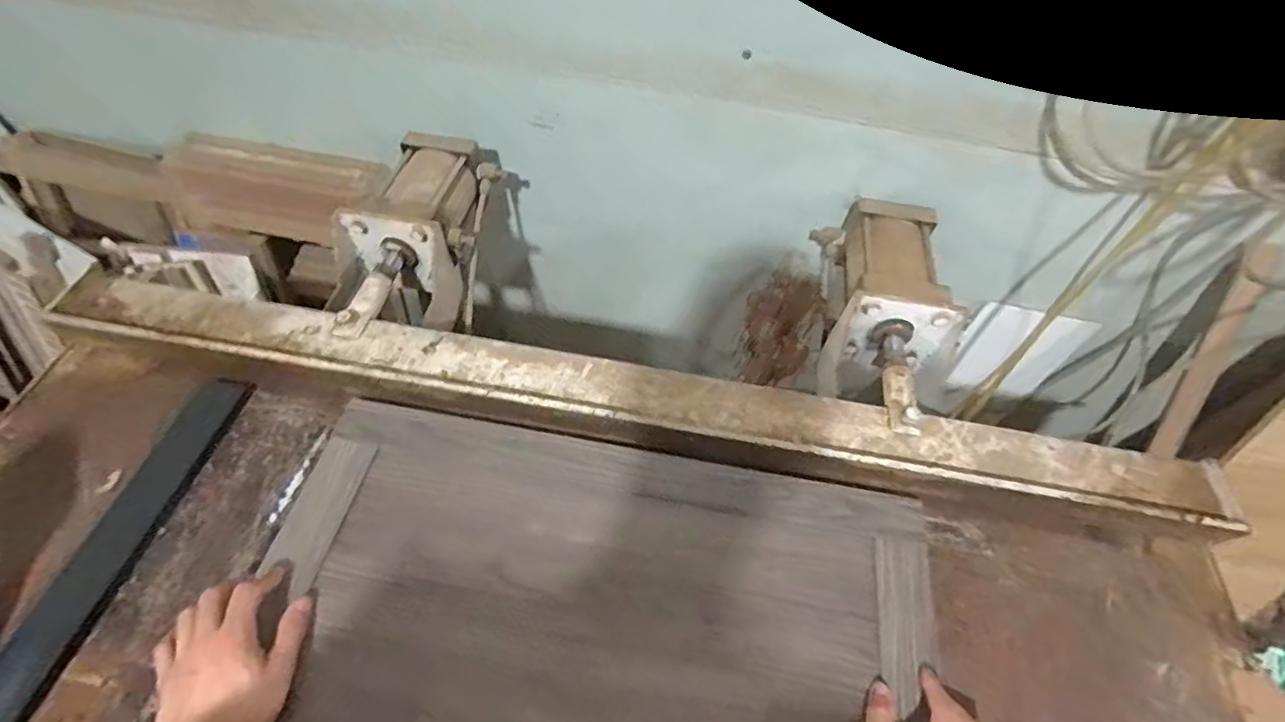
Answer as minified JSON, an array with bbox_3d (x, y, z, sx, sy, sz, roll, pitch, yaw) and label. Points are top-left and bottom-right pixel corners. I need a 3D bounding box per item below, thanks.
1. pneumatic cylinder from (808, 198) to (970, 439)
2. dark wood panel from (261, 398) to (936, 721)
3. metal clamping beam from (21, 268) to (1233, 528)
[{"bbox_3d":[0.326,-0.063,0.734,0.145,0.130,0.335,5,66,-1],"label":"pneumatic cylinder"},{"bbox_3d":[-0.051,0.257,0.504,0.616,0.040,0.380,11,52,3],"label":"dark wood panel"},{"bbox_3d":[-0.026,0.046,0.643,1.370,0.042,0.107,10,54,3],"label":"metal clamping beam"}]

